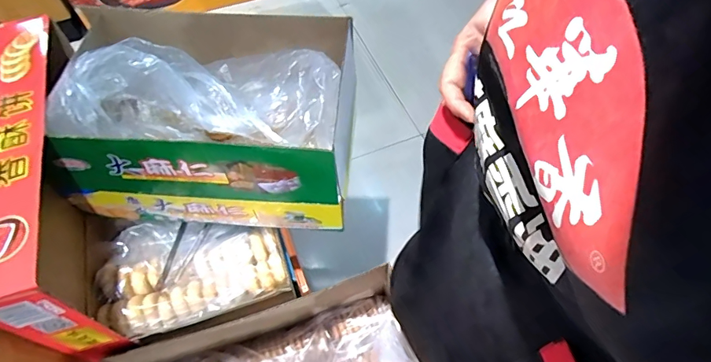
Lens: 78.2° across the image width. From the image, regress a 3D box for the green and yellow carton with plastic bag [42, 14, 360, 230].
[{"bbox_3d":[-0.258,-0.117,0.783,0.470,0.271,0.305,0,57,3],"label":"green and yellow carton with plastic bag"}]

